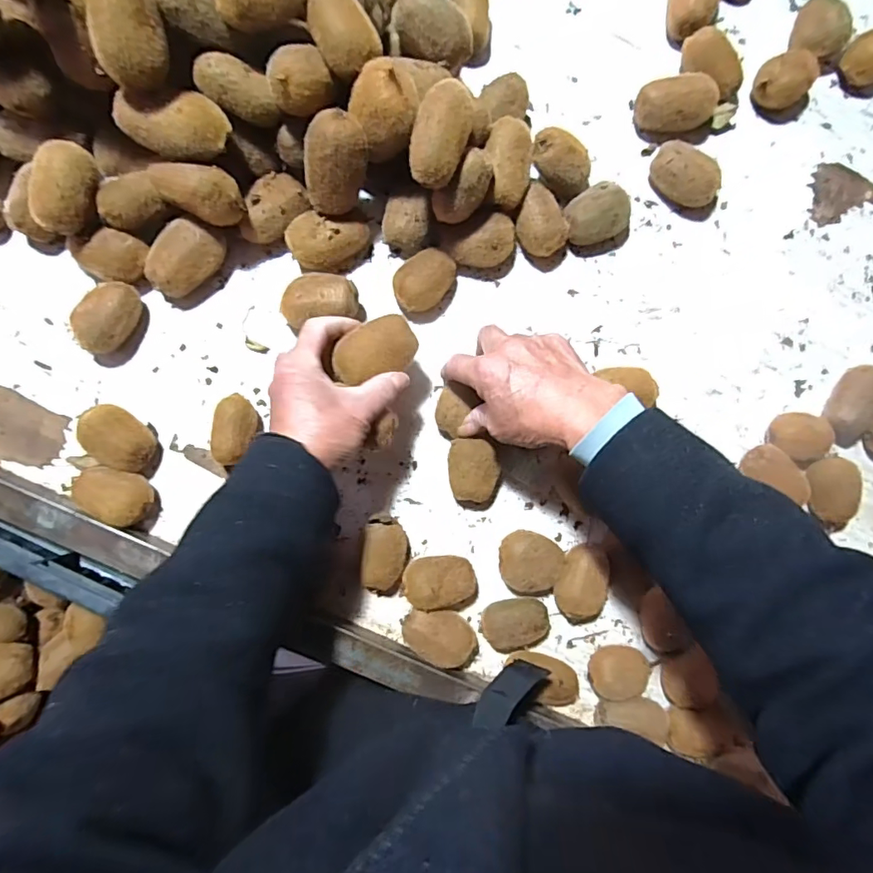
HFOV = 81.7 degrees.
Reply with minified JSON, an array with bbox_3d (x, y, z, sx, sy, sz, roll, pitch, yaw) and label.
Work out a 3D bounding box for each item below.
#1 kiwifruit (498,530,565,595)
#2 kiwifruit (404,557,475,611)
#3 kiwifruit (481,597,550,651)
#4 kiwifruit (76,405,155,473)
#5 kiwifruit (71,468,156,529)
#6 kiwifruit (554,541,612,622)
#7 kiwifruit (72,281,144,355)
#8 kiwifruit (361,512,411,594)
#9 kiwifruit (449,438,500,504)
[{"bbox_3d":[0.087,0.119,0.481,0.059,0.036,0.055,0,85,-5],"label":"kiwifruit"},{"bbox_3d":[0.004,0.132,0.463,0.068,0.038,0.046,-2,85,-5],"label":"kiwifruit"},{"bbox_3d":[0.073,0.174,0.480,0.059,0.035,0.045,-13,86,-6],"label":"kiwifruit"},{"bbox_3d":[-0.287,0.001,0.457,0.064,0.039,0.052,24,84,-2],"label":"kiwifruit"},{"bbox_3d":[-0.290,0.051,0.457,0.065,0.040,0.045,18,84,-3],"label":"kiwifruit"},{"bbox_3d":[0.135,0.137,0.477,0.045,0.038,0.069,10,84,-4],"label":"kiwifruit"},{"bbox_3d":[-0.298,-0.108,0.461,0.046,0.042,0.069,34,83,-1],"label":"kiwifruit"},{"bbox_3d":[-0.047,0.106,0.462,0.045,0.035,0.071,4,85,-4],"label":"kiwifruit"},{"bbox_3d":[0.034,0.031,0.474,0.044,0.038,0.057,-6,86,-5],"label":"kiwifruit"}]

